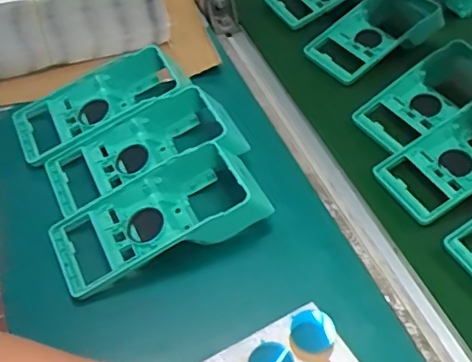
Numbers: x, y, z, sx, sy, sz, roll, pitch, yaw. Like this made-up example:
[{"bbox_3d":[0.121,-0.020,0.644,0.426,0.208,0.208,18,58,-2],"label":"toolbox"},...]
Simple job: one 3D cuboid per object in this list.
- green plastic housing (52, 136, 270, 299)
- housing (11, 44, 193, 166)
[{"bbox_3d":[-0.066,0.028,0.504,0.187,0.050,0.088,-18,55,-19],"label":"green plastic housing"},{"bbox_3d":[-0.139,-0.086,0.595,0.182,0.052,0.092,-17,54,-19],"label":"housing"}]

